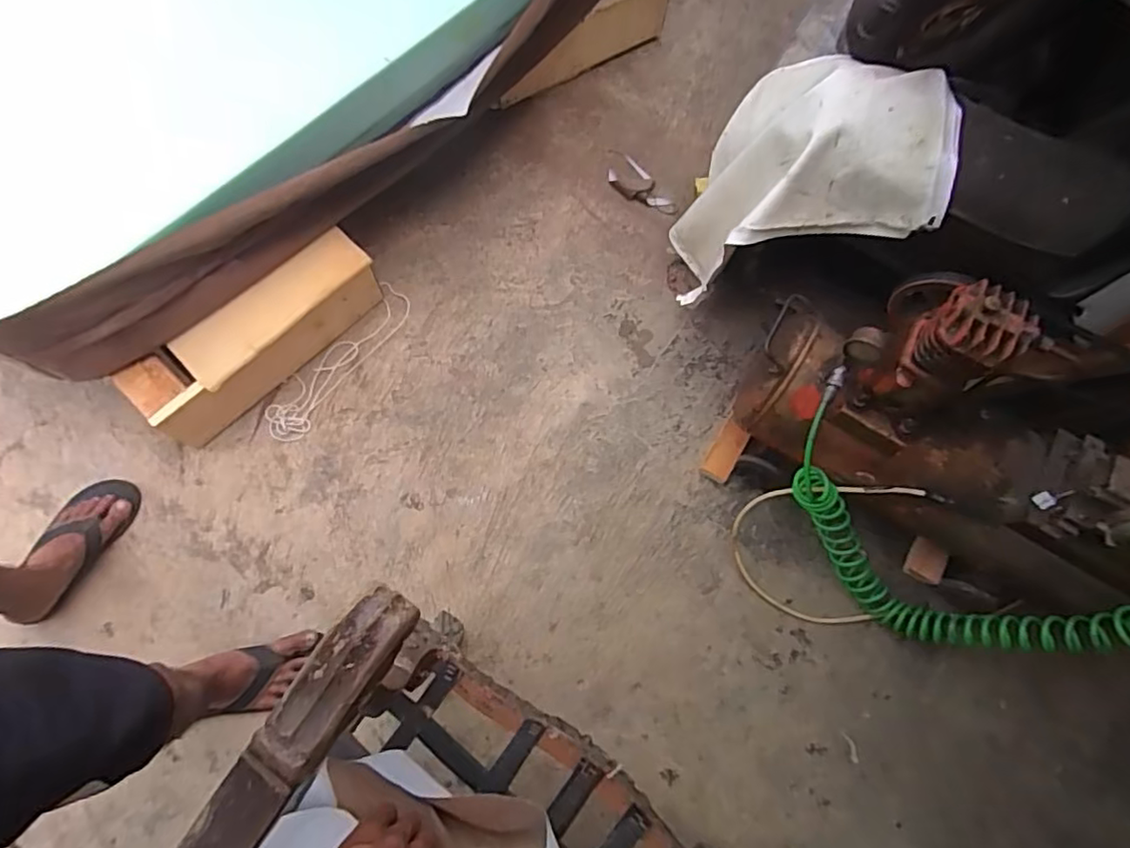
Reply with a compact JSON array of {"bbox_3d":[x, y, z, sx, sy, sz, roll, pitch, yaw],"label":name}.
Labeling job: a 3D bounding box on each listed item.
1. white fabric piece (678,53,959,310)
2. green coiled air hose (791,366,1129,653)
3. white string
[{"bbox_3d":[0.363,-0.416,1.029,0.237,0.554,0.340,45,77,-22],"label":"white fabric piece"},{"bbox_3d":[0.558,0.198,1.005,0.545,0.354,0.153,39,75,7],"label":"green coiled air hose"},{"bbox_3d":[-0.462,-0.126,1.244,0.086,0.019,0.382,37,74,5],"label":"white string"}]

